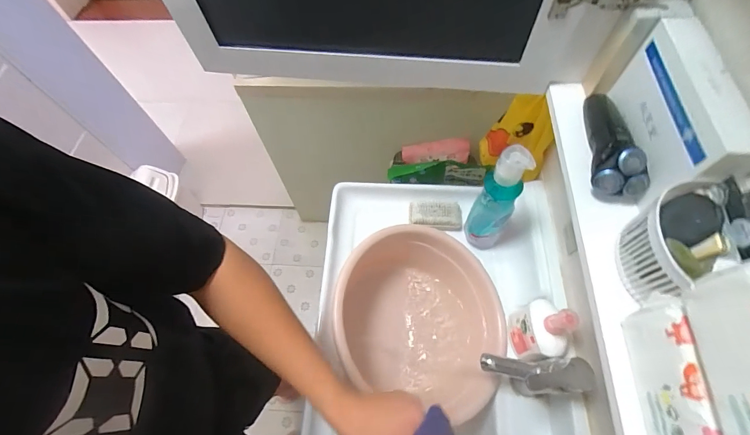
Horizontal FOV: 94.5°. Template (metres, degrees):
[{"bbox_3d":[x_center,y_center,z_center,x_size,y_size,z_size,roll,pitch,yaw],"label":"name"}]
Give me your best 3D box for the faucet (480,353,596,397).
[{"bbox_3d":[0.242,0.259,0.566,0.139,0.203,0.056,4,62,1],"label":"faucet"}]

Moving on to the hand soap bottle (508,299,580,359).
[{"bbox_3d":[0.290,0.194,0.607,0.046,0.173,0.098,-3,62,-2],"label":"hand soap bottle"}]

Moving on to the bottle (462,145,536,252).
[{"bbox_3d":[0.227,-0.020,0.656,0.081,0.290,0.055,37,68,17],"label":"bottle"}]

